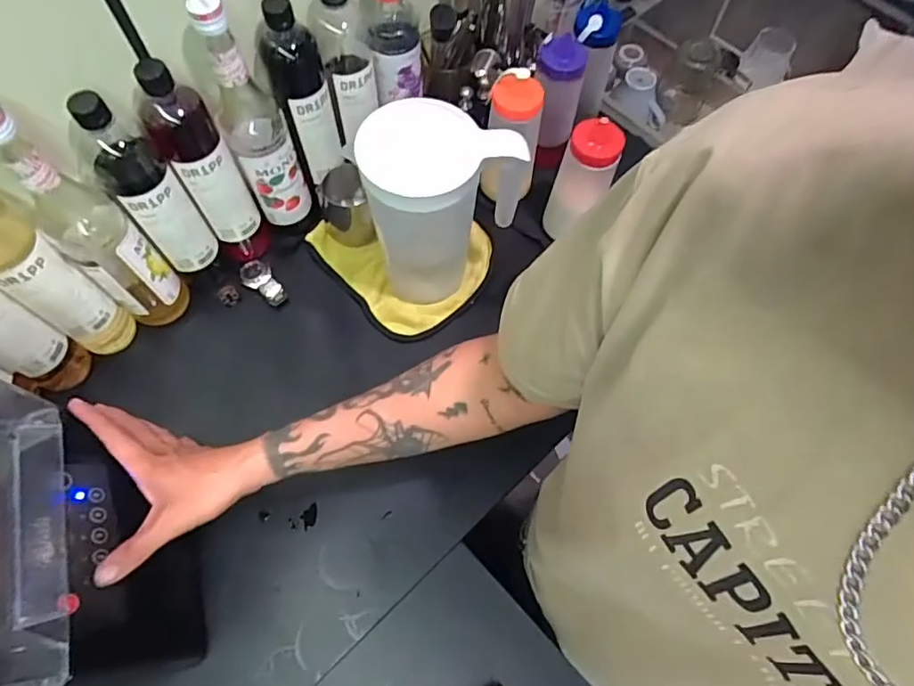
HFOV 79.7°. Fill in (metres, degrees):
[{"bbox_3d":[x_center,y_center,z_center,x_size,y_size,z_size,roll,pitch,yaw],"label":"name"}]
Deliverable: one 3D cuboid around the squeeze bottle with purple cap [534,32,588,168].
[{"bbox_3d":[0.135,-0.338,0.763,0.061,0.166,0.077,8,65,2],"label":"squeeze bottle with purple cap"}]

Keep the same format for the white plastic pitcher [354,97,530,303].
[{"bbox_3d":[-0.016,-0.151,0.642,0.159,0.235,0.122,-16,66,-9],"label":"white plastic pitcher"}]

